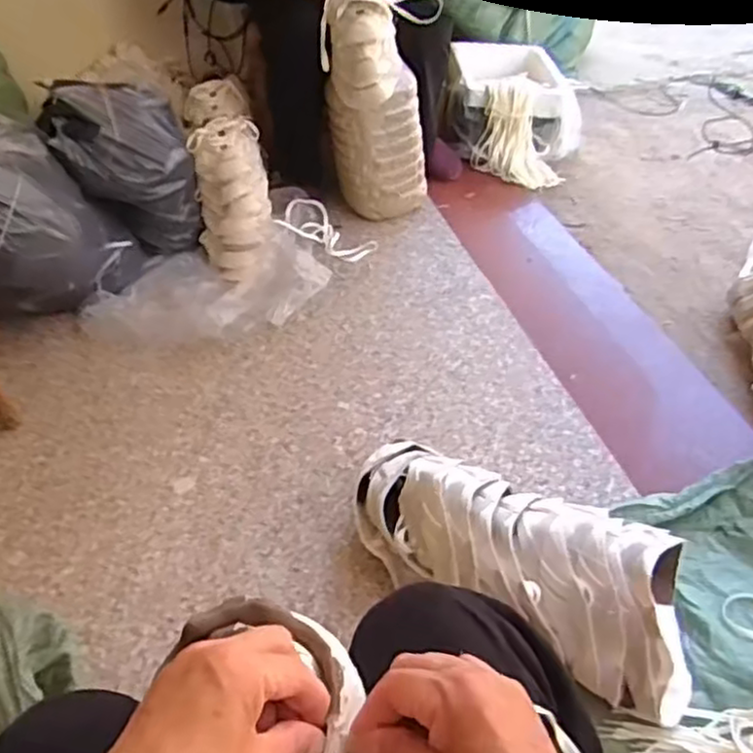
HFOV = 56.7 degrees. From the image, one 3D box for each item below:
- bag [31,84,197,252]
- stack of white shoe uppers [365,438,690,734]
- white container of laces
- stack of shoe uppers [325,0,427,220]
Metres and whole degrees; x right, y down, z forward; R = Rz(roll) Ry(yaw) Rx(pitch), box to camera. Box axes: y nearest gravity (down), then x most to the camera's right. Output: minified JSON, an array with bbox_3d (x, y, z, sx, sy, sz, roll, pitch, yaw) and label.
[{"bbox_3d":[-0.527,-0.439,1.476,0.267,0.319,0.180,-13,44,-6],"label":"bag"},{"bbox_3d":[0.165,0.221,0.858,0.443,0.134,0.196,15,48,22],"label":"stack of white shoe uppers"},{"bbox_3d":[0.354,-0.691,1.800,0.327,0.210,0.501,2,45,10],"label":"white container of laces"},{"bbox_3d":[-0.002,-0.557,1.470,0.164,0.460,0.149,-28,48,-20],"label":"stack of shoe uppers"}]

